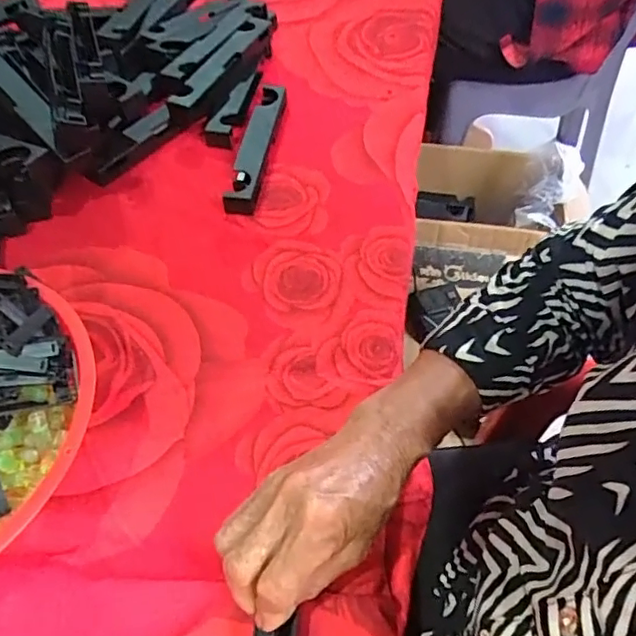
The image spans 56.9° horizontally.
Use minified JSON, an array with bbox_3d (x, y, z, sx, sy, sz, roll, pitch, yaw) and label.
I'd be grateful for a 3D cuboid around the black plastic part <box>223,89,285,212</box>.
[{"bbox_3d":[-0.064,-0.185,0.625,0.034,0.031,0.187,4,53,5],"label":"black plastic part"}]

